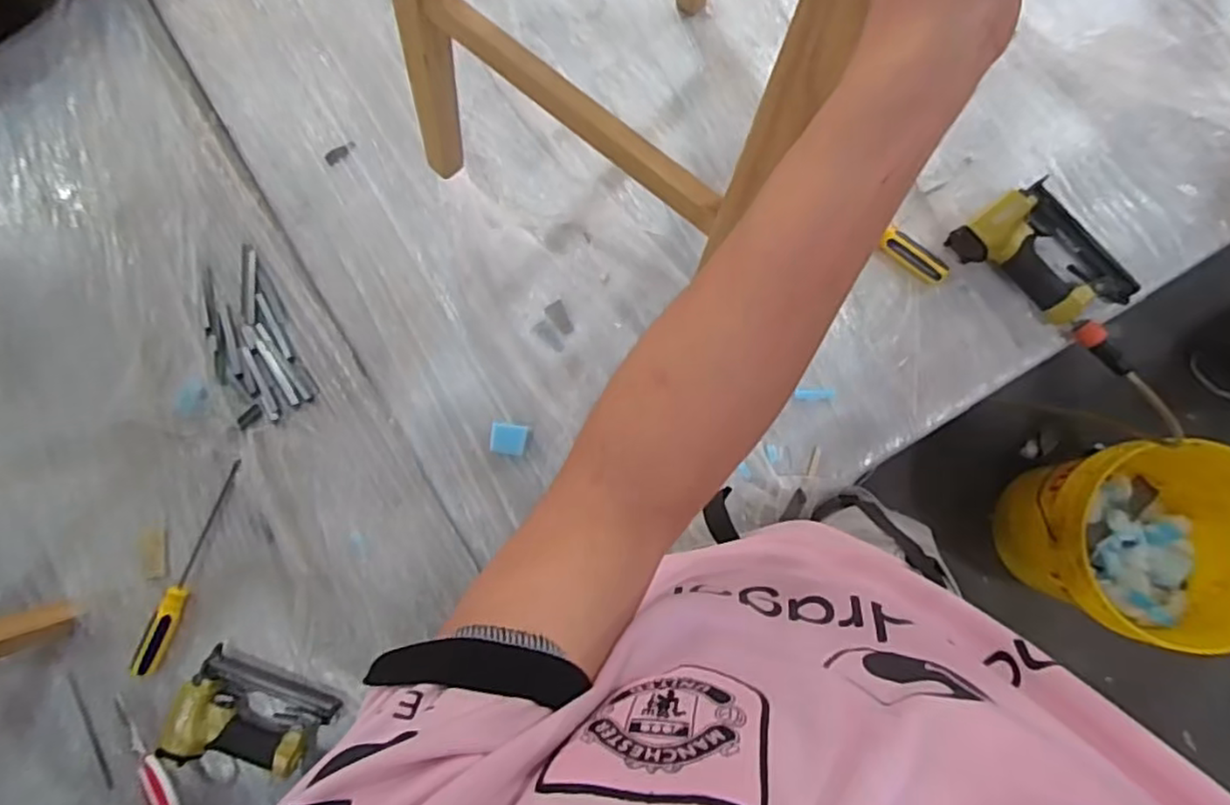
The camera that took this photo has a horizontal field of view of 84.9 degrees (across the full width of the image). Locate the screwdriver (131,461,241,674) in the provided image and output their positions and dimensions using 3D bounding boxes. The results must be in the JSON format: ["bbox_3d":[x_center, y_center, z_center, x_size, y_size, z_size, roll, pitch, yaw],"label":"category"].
[{"bbox_3d":[-0.556,0.211,0.872,0.028,0.027,0.283,18,85,8],"label":"screwdriver"}]

